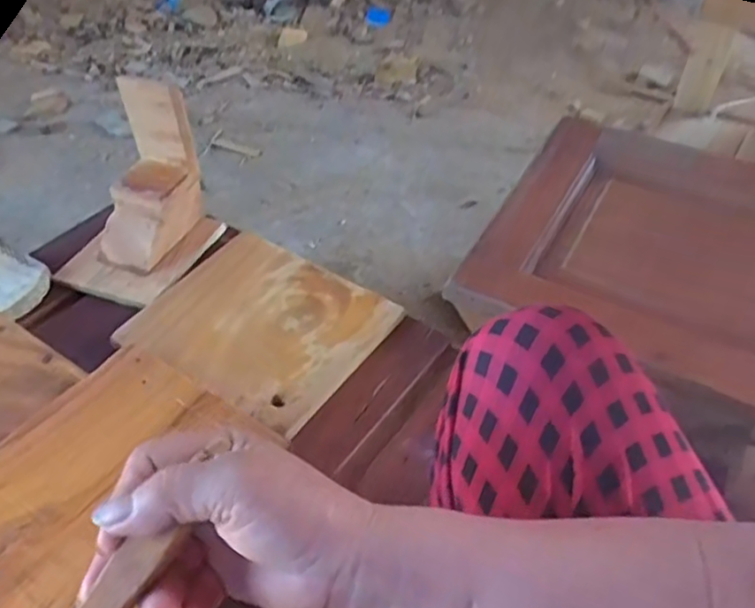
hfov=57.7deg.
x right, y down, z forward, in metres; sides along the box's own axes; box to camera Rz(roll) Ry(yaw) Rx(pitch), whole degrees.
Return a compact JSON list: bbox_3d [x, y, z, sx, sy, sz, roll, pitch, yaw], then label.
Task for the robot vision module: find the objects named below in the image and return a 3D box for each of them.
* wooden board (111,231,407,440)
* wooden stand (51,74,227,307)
[{"bbox_3d":[-0.110,0.014,0.662,0.209,0.014,0.193,26,45,18],"label":"wooden board"},{"bbox_3d":[-0.259,-0.114,0.709,0.127,0.162,0.162,15,45,11],"label":"wooden stand"}]

